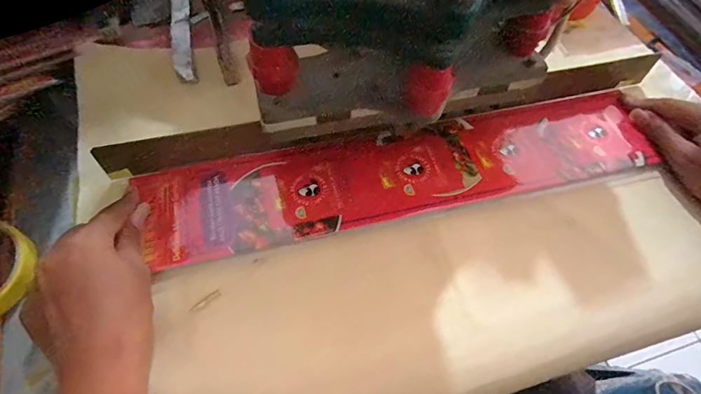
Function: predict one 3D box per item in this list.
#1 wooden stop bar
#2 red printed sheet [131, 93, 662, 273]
[{"bbox_3d":[0.063,-0.092,0.411,0.596,0.029,0.043,-14,66,-10],"label":"wooden stop bar"},{"bbox_3d":[0.061,-0.030,0.397,0.501,0.011,0.099,-12,64,-9],"label":"red printed sheet"}]

